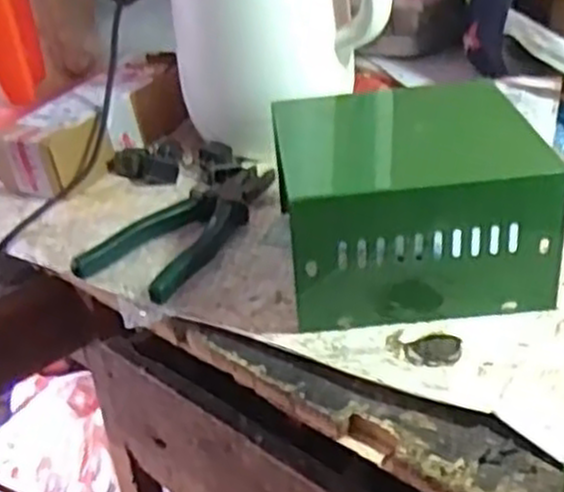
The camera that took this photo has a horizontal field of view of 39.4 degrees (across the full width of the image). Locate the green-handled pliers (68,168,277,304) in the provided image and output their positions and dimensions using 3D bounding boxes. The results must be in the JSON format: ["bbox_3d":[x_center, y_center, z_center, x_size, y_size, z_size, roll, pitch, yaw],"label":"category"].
[{"bbox_3d":[-0.079,-0.020,0.639,0.086,0.021,0.192,13,36,24],"label":"green-handled pliers"}]

